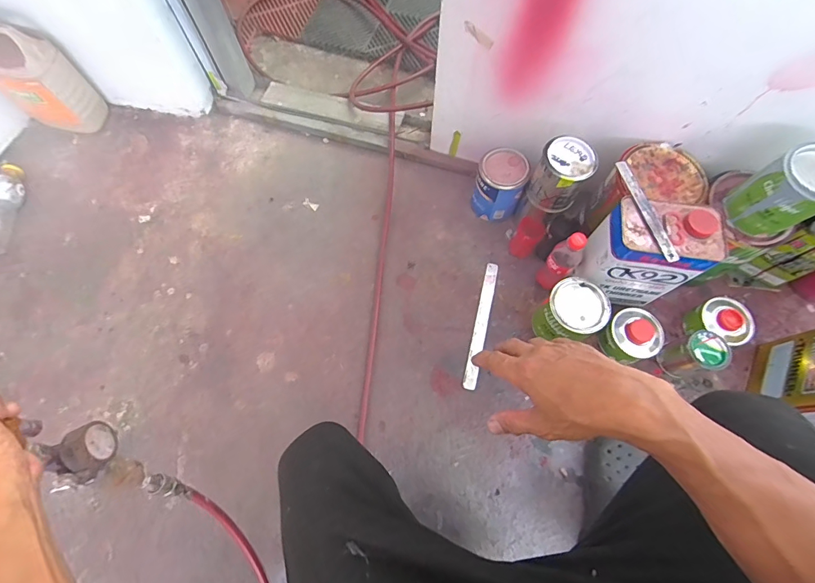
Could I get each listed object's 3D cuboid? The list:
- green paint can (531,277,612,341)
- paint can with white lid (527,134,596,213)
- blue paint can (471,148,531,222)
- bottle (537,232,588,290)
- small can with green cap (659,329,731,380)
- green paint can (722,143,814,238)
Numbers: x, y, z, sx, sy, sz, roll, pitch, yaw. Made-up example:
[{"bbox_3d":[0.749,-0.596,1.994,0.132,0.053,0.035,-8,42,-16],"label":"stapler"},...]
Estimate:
[{"bbox_3d":[0.308,0.049,0.770,0.095,0.138,0.102,0,67,0],"label":"green paint can"},{"bbox_3d":[0.297,-0.224,0.773,0.095,0.107,0.095,0,69,0],"label":"paint can with white lid"},{"bbox_3d":[0.201,-0.229,0.878,0.104,0.132,0.096,16,68,6],"label":"blue paint can"},{"bbox_3d":[0.302,-0.057,0.780,0.054,0.184,0.052,0,67,0],"label":"bottle"},{"bbox_3d":[0.544,0.123,0.757,0.079,0.090,0.074,-18,69,-8],"label":"small can with green cap"},{"bbox_3d":[0.623,-0.164,0.649,0.104,0.128,0.105,0,69,0],"label":"green paint can"}]

